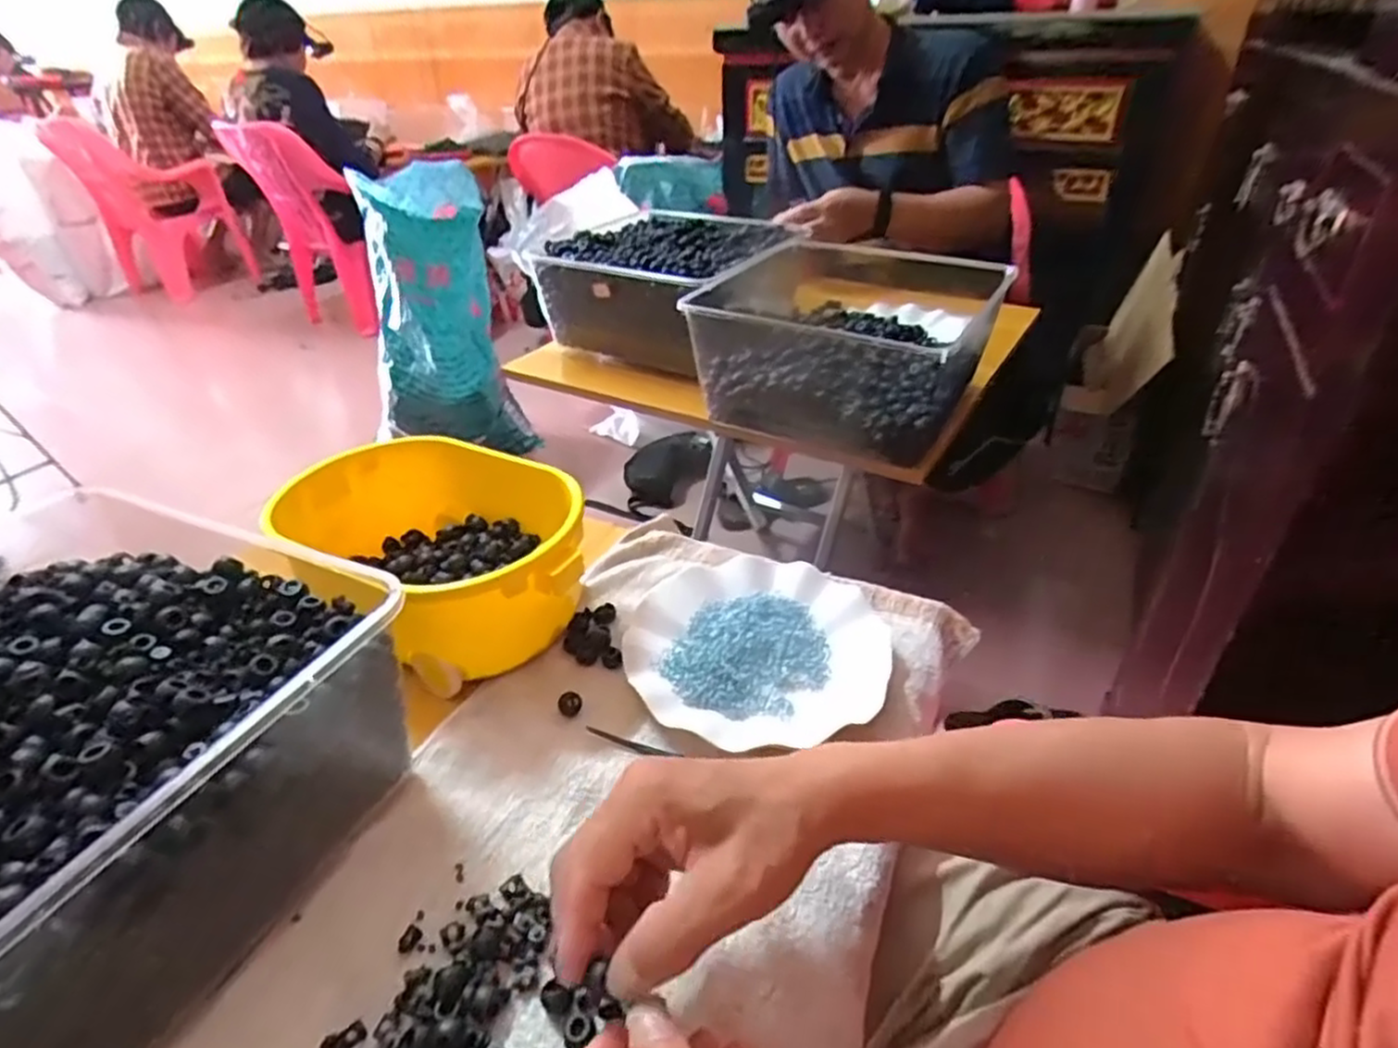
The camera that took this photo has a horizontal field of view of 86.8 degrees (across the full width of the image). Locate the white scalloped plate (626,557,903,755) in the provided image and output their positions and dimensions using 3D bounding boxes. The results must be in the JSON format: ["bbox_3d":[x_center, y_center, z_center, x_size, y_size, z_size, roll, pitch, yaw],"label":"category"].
[{"bbox_3d":[0.043,0.080,0.537,0.178,0.023,0.180,-1,34,1],"label":"white scalloped plate"}]

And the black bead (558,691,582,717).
[{"bbox_3d":[-0.087,0.121,0.499,0.016,0.012,0.013,-9,34,-10],"label":"black bead"}]

